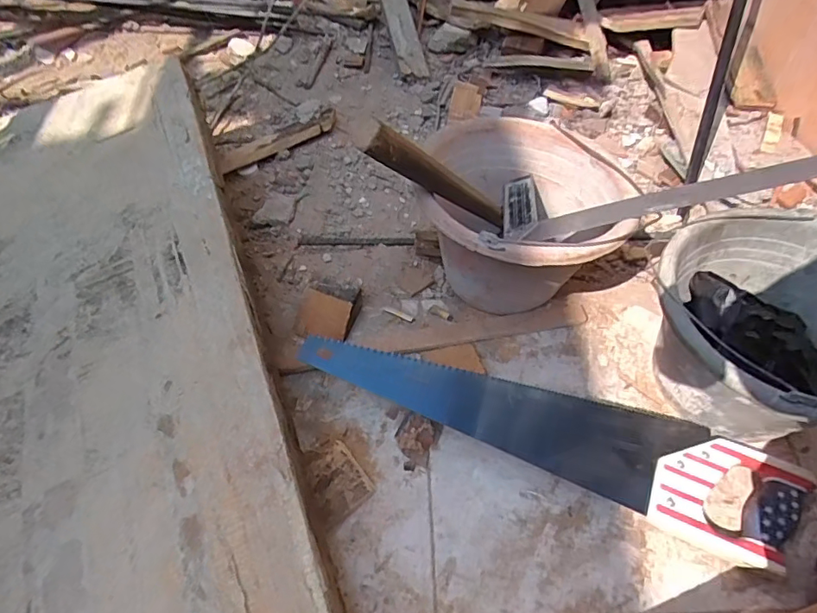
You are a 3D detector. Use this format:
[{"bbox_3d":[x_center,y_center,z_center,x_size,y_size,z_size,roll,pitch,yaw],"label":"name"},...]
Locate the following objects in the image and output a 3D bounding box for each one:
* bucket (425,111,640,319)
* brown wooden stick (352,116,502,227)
[{"bbox_3d":[0.136,-0.097,0.634,0.219,0.172,0.238,-1,56,2],"label":"bucket"},{"bbox_3d":[0.035,-0.138,0.547,0.031,0.239,0.031,-47,56,21],"label":"brown wooden stick"}]

